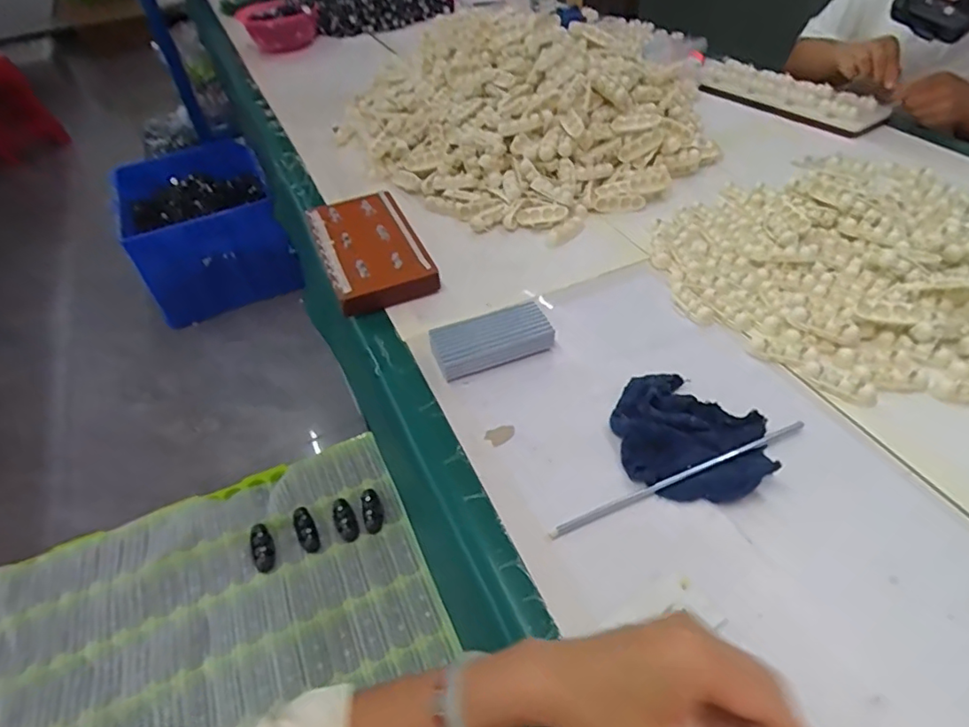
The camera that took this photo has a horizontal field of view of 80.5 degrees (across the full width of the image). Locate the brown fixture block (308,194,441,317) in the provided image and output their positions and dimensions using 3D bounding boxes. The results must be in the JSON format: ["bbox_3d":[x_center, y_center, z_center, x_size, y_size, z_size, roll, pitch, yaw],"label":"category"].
[{"bbox_3d":[-0.143,-0.145,0.711,0.119,0.031,0.211,-20,46,-14],"label":"brown fixture block"}]

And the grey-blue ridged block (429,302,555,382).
[{"bbox_3d":[0.007,-0.025,0.579,0.118,0.029,0.057,-17,46,-12],"label":"grey-blue ridged block"}]

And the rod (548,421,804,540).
[{"bbox_3d":[0.162,0.090,0.463,0.240,0.006,0.010,-19,46,-13],"label":"rod"}]

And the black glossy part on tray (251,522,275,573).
[{"bbox_3d":[-0.278,0.231,0.718,0.025,0.013,0.063,-21,47,-16],"label":"black glossy part on tray"}]

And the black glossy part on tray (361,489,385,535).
[{"bbox_3d":[-0.145,0.192,0.747,0.029,0.007,0.059,-14,60,-9],"label":"black glossy part on tray"}]

